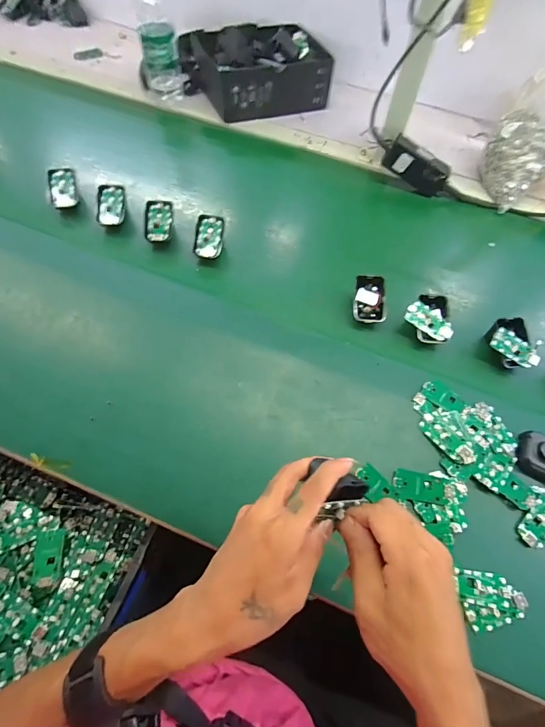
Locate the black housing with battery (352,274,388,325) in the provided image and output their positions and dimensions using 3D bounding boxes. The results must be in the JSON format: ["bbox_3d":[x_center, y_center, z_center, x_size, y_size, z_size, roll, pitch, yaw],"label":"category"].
[{"bbox_3d":[0.139,-0.091,0.539,0.046,0.033,0.061,7,61,-3],"label":"black housing with battery"}]

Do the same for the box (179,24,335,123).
[{"bbox_3d":[-0.020,-0.608,0.790,0.254,0.101,0.191,-13,64,-13],"label":"box"}]

